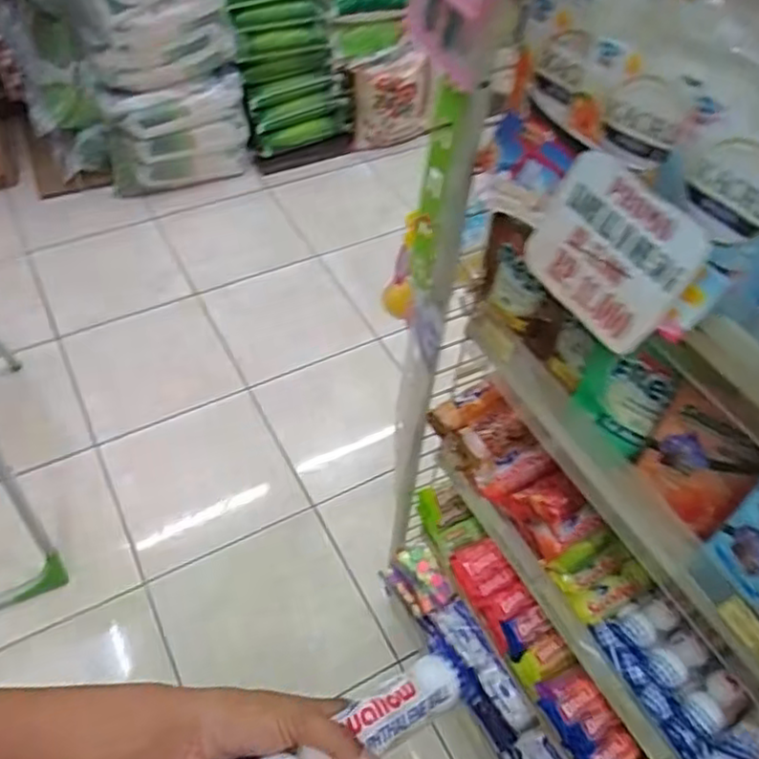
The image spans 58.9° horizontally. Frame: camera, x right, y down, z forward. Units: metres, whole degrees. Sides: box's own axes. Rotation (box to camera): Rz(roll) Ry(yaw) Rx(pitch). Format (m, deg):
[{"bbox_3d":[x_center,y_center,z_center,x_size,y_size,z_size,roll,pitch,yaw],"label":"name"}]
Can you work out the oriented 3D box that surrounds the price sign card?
[{"bbox_3d":[0.169,-0.095,0.499,0.010,0.105,0.129,-5,46,-38],"label":"price sign card"}]

